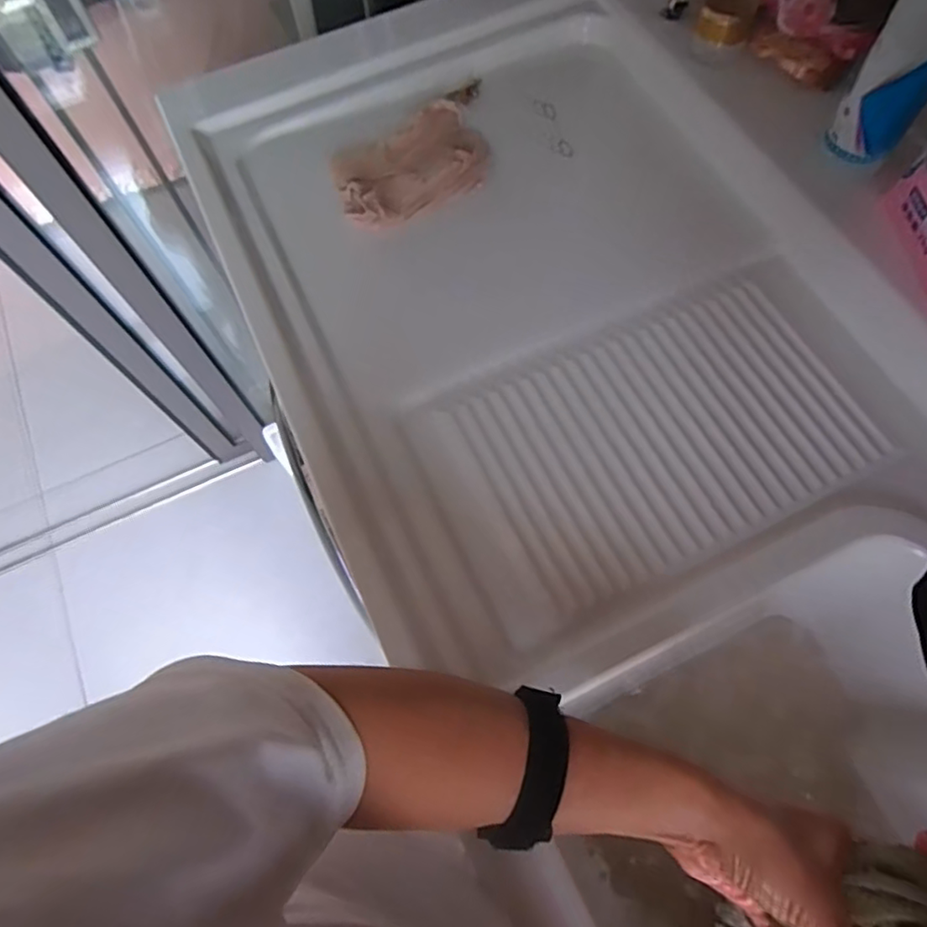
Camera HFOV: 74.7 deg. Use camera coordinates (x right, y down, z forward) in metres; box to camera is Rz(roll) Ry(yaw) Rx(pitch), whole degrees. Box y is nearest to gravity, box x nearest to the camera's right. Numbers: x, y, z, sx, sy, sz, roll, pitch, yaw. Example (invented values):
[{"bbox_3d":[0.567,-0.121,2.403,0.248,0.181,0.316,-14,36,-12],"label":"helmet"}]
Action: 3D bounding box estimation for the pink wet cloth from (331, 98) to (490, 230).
[{"bbox_3d":[-0.052,-0.295,0.608,0.152,0.032,0.104,-26,69,-8],"label":"pink wet cloth"}]

